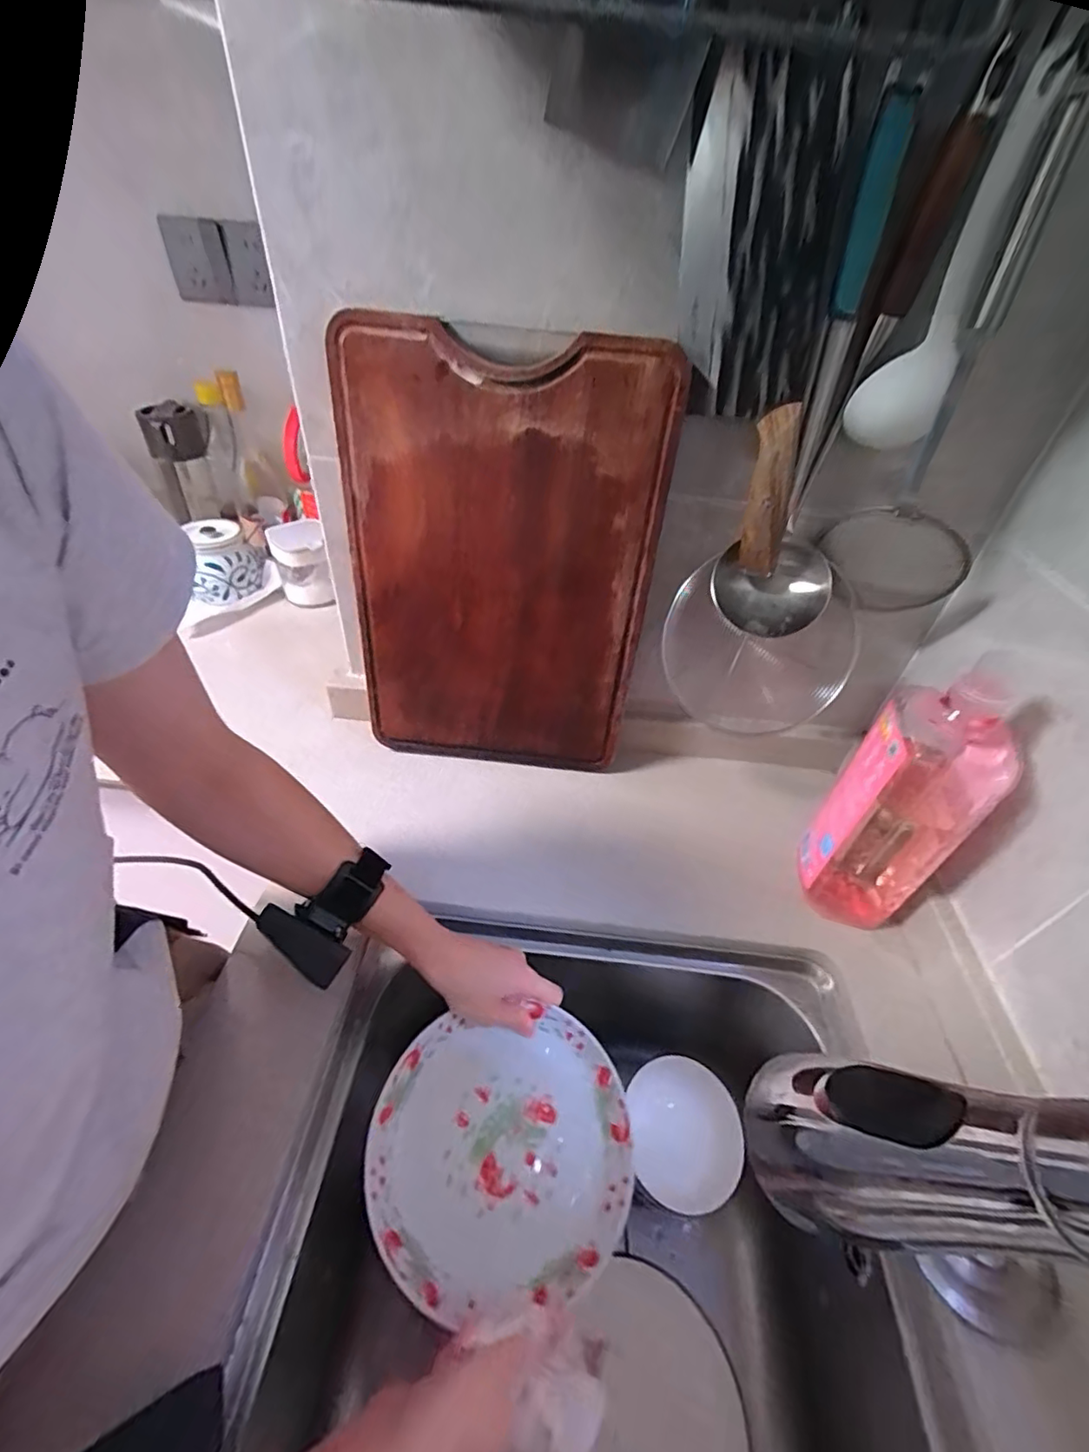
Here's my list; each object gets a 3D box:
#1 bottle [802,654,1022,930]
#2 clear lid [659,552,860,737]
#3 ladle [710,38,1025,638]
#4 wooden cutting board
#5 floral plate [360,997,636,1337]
[{"bbox_3d":[0.300,0.057,0.465,0.106,0.242,0.095,-31,53,-33],"label":"bottle"},{"bbox_3d":[0.208,-0.064,0.569,0.177,0.182,0.027,9,42,4],"label":"clear lid"},{"bbox_3d":[0.206,-0.224,0.401,0.089,0.336,0.065,17,44,13],"label":"ladle"},{"bbox_3d":[-0.044,-0.120,0.507,0.259,0.384,0.021,9,38,4],"label":"wooden cutting board"},{"bbox_3d":[-0.030,0.310,0.411,0.188,0.032,0.166,-4,54,-14],"label":"floral plate"}]

